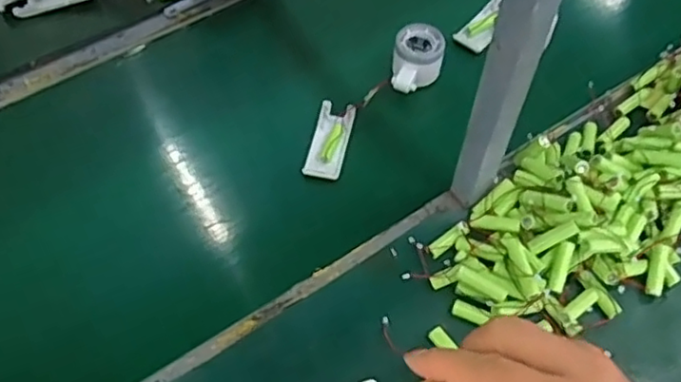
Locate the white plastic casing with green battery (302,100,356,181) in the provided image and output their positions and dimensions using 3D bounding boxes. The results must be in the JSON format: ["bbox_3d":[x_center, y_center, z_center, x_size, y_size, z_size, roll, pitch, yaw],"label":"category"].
[{"bbox_3d":[-0.012,-0.060,0.735,0.042,0.008,0.102,11,58,5],"label":"white plastic casing with green battery"}]

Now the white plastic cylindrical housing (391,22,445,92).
[{"bbox_3d":[0.090,-0.156,0.777,0.064,0.052,0.083,14,58,7],"label":"white plastic cylindrical housing"}]

